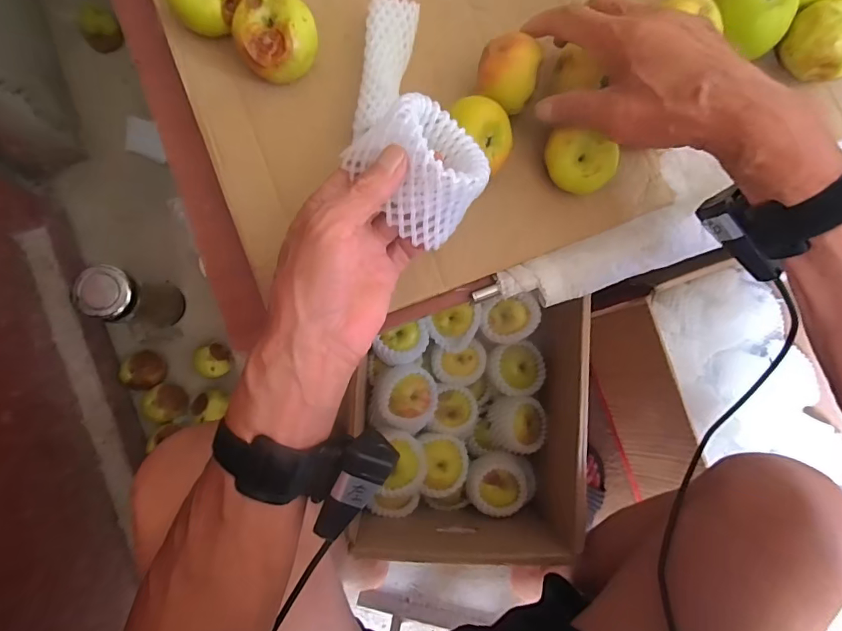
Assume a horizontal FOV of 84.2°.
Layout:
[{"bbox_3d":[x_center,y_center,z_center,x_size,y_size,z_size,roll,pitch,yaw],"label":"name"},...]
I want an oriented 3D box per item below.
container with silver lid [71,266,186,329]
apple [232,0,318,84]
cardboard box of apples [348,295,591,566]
[{"bbox_3d":[-0.419,-0.023,0.681,0.062,0.169,0.068,0,85,-4],"label":"container with silver lid"},{"bbox_3d":[-0.106,-0.204,0.354,0.055,0.056,0.049,-15,86,-5],"label":"apple"},{"bbox_3d":[0.057,0.131,0.612,0.270,0.141,0.287,2,85,-3],"label":"cardboard box of apples"}]

